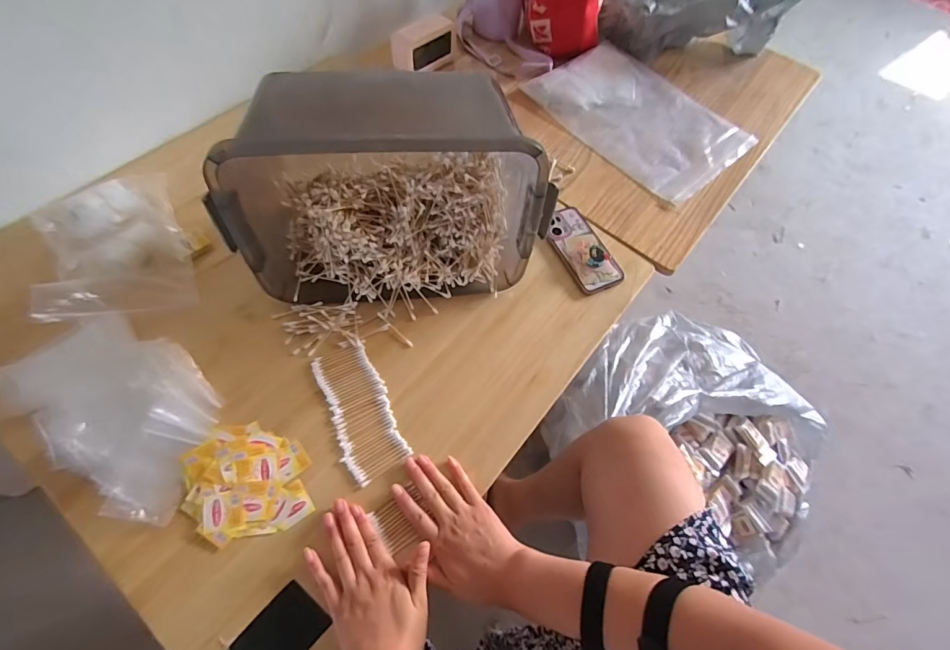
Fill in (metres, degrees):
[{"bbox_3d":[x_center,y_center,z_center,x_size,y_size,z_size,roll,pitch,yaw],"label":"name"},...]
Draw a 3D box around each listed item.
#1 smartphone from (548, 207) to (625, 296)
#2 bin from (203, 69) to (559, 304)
[{"bbox_3d":[0.173,-0.127,0.697,0.080,0.018,0.163,-19,65,-14],"label":"smartphone"},{"bbox_3d":[-0.107,-0.177,0.582,0.391,0.242,0.208,-6,62,-7],"label":"bin"}]

